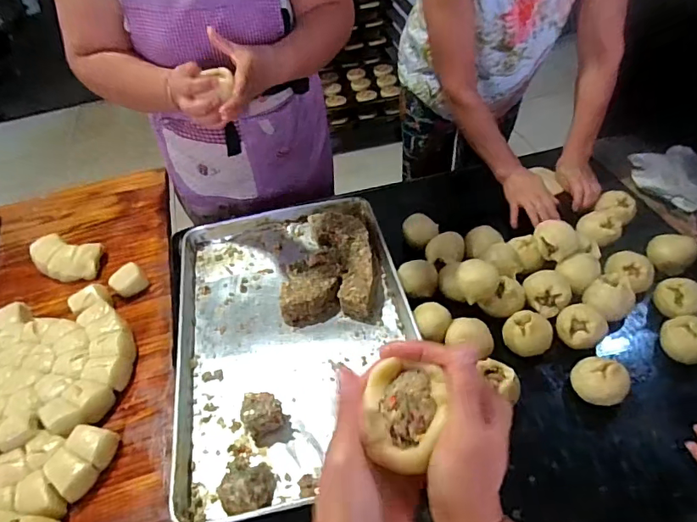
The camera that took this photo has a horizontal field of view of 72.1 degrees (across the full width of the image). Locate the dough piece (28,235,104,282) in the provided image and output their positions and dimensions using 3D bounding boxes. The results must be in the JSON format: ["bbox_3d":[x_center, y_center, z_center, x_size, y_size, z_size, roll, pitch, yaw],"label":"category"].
[{"bbox_3d":[-0.584,-0.004,0.987,0.162,0.048,0.095,10,49,16],"label":"dough piece"}]

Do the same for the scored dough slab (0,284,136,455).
[{"bbox_3d":[-0.527,0.180,0.787,0.326,0.048,0.287,-16,47,-8],"label":"scored dough slab"}]

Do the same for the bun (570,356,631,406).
[{"bbox_3d":[0.379,0.185,0.726,0.076,0.057,0.066,30,57,30],"label":"bun"}]

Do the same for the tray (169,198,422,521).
[{"bbox_3d":[-0.098,0.105,0.856,0.397,0.064,0.599,-13,47,-5],"label":"tray"}]

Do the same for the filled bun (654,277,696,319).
[{"bbox_3d":[0.557,0.068,0.810,0.066,0.066,0.078,-36,53,-24],"label":"filled bun"}]

